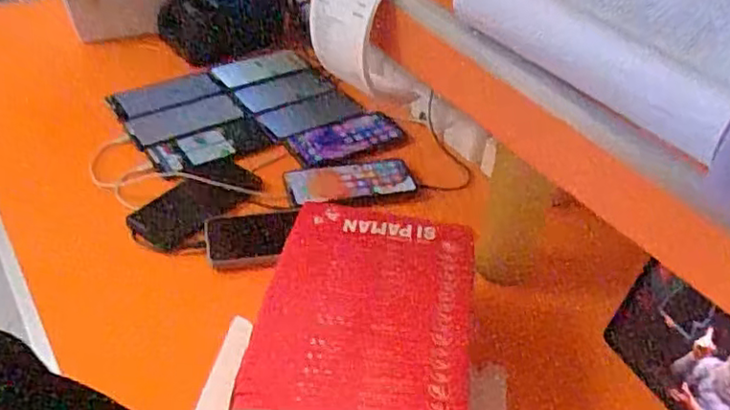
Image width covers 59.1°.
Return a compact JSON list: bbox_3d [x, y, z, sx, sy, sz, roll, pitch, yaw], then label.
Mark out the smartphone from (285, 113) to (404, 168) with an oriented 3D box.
[{"bbox_3d":[-0.026,-0.100,0.949,0.178,0.015,0.072,-21,47,-26],"label":"smartphone"}]

